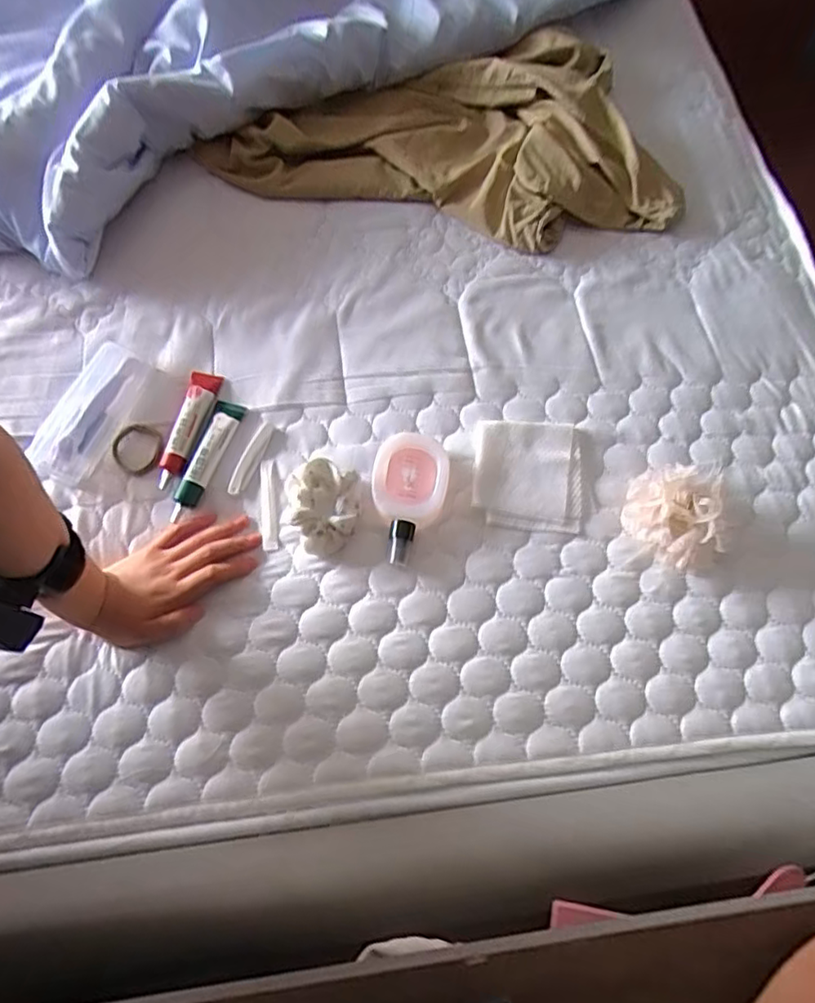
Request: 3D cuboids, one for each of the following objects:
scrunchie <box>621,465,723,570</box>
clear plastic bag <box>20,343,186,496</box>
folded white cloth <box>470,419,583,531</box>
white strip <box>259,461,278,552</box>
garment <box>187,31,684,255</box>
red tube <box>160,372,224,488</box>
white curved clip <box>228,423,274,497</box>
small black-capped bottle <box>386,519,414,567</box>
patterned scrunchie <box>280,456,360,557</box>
[{"bbox_3d":[0.242,0.005,0.551,0.081,0.054,0.098,20,71,7],"label":"scrunchie"},{"bbox_3d":[-0.291,-0.079,0.599,0.115,0.018,0.143,18,71,6],"label":"clear plastic bag"},{"bbox_3d":[0.114,-0.027,0.585,0.099,0.013,0.110,5,70,1],"label":"folded white cloth"},{"bbox_3d":[-0.134,0.004,0.586,0.016,0.008,0.090,-7,70,-3],"label":"white strip"},{"bbox_3d":[0.065,-0.456,0.741,0.526,0.057,0.319,15,70,5],"label":"garment"},{"bbox_3d":[-0.215,-0.074,0.604,0.030,0.014,0.126,8,70,3],"label":"red tube"},{"bbox_3d":[-0.155,-0.042,0.599,0.021,0.014,0.078,22,71,7],"label":"white curved clip"},{"bbox_3d":[-0.007,0.038,0.560,0.021,0.015,0.040,14,70,5],"label":"small black-capped bottle"},{"bbox_3d":[-0.080,0.005,0.562,0.069,0.033,0.081,18,71,6],"label":"patterned scrunchie"}]

